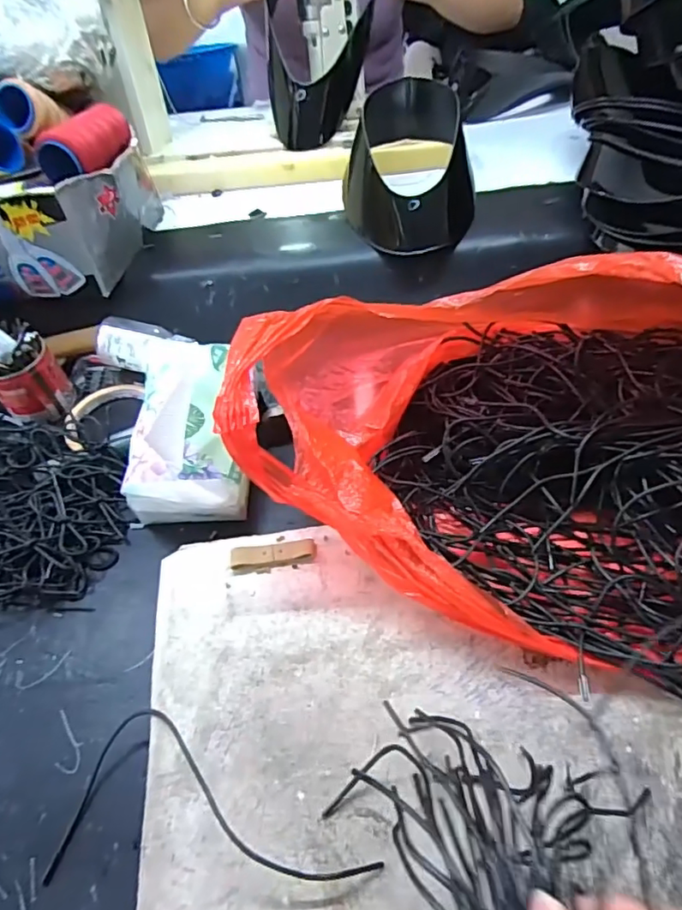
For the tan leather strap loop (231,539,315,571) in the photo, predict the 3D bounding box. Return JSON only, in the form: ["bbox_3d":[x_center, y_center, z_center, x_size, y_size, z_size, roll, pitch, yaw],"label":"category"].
[{"bbox_3d":[-0.050,0.073,0.405,0.062,0.006,0.017,-9,54,-1],"label":"tan leather strap loop"}]

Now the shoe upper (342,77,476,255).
[{"bbox_3d":[0.076,-0.325,0.614,0.145,0.089,0.202,-3,50,5],"label":"shoe upper"}]

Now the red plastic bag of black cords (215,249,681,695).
[{"bbox_3d":[0.148,-0.047,0.378,0.380,0.140,0.317,18,55,20],"label":"red plastic bag of black cords"}]

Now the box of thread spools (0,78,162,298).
[{"bbox_3d":[-0.345,-0.254,0.568,0.264,0.148,0.199,0,51,7],"label":"box of thread spools"}]

